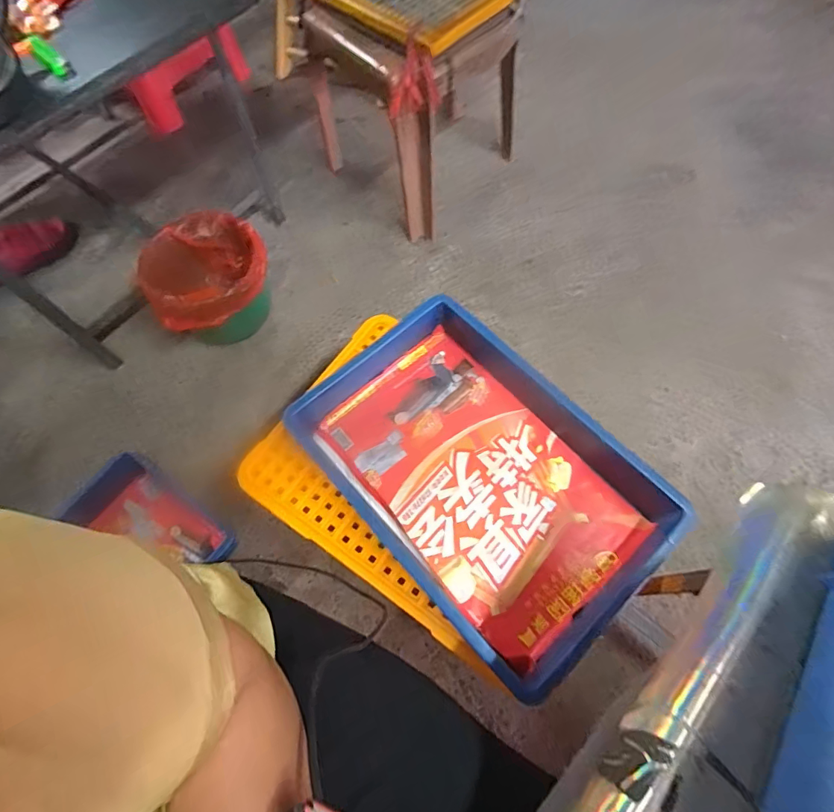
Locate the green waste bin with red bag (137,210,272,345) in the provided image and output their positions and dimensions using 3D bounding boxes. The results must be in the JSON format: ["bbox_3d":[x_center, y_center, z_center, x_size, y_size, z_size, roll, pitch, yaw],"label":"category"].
[{"bbox_3d":[-0.413,-0.239,0.950,0.227,0.202,0.212,-1,64,1],"label":"green waste bin with red bag"}]

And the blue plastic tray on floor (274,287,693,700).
[{"bbox_3d":[0.077,0.081,0.576,0.288,0.077,0.422,-40,70,-16],"label":"blue plastic tray on floor"}]

